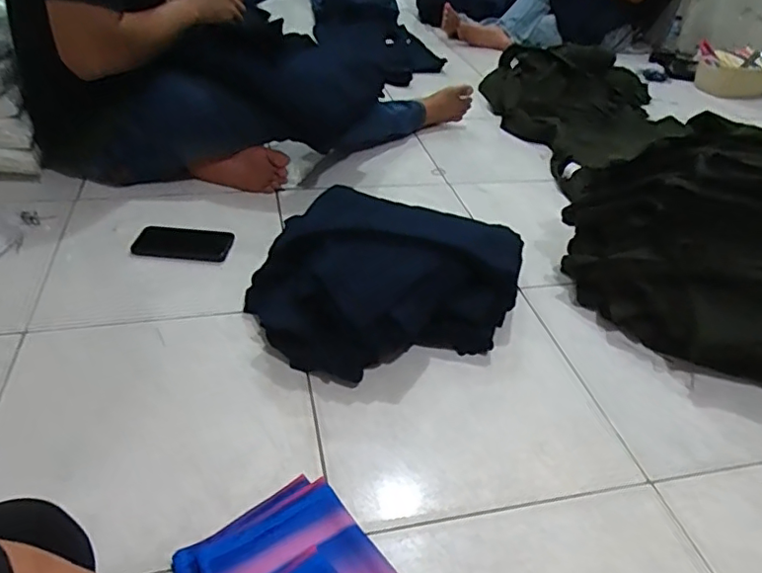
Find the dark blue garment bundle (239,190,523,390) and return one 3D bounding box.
[{"bbox_3d":[0.013,-0.026,0.897,0.411,0.148,0.384,10,39,7],"label":"dark blue garment bundle"}]

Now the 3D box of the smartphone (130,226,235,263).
[{"bbox_3d":[-0.361,-0.081,1.017,0.167,0.012,0.084,6,48,-6],"label":"smartphone"}]

